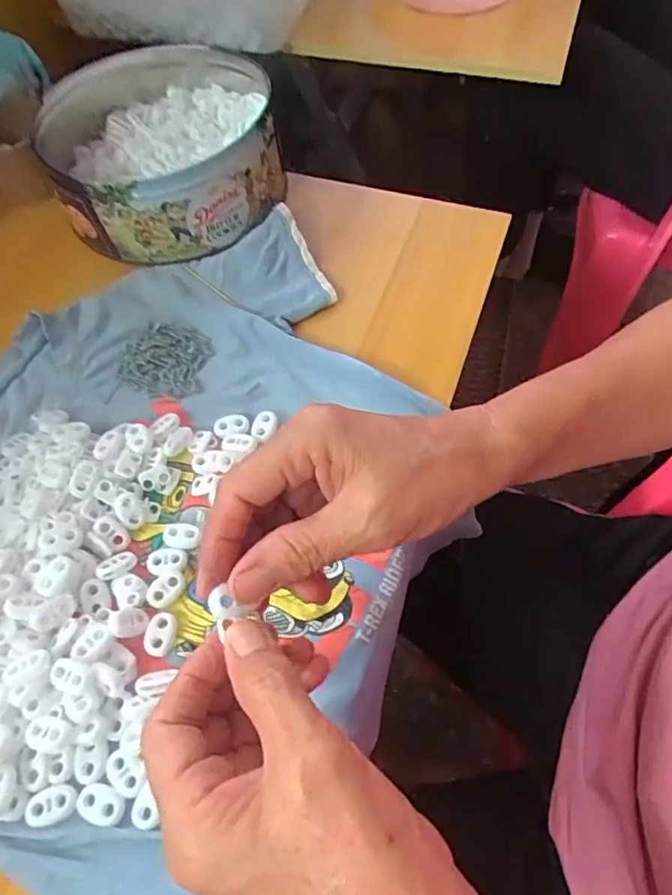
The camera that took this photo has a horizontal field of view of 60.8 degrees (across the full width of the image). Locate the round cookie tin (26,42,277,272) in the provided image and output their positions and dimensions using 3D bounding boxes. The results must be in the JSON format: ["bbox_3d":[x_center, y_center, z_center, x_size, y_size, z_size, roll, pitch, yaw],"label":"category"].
[{"bbox_3d":[-0.144,-0.259,0.485,0.182,0.066,0.221,-11,59,-4],"label":"round cookie tin"}]

